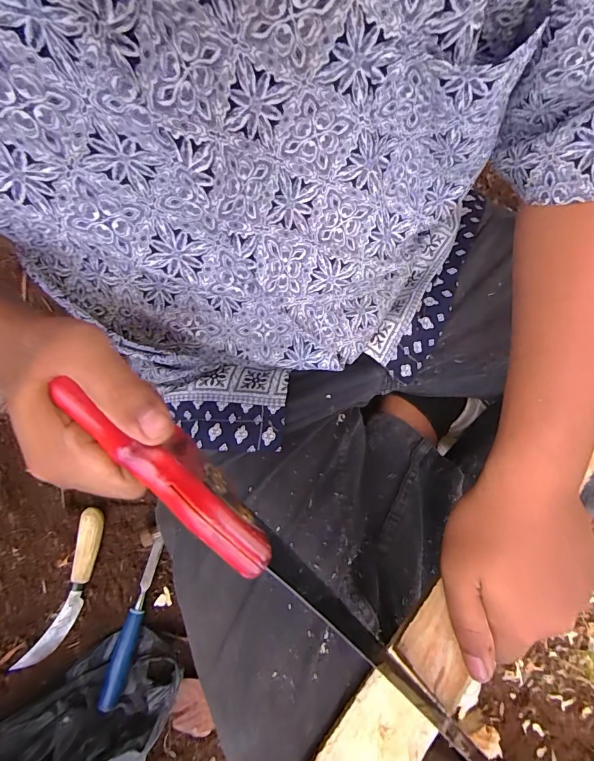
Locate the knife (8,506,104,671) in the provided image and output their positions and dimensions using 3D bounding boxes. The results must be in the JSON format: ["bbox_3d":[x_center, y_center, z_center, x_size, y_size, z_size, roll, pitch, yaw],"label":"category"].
[{"bbox_3d":[-0.296,0.271,0.516,0.041,0.026,0.209,20,88,8],"label":"knife"}]

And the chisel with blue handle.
[{"bbox_3d":[-0.206,0.304,0.506,0.020,0.025,0.198,14,74,7],"label":"chisel with blue handle"}]

